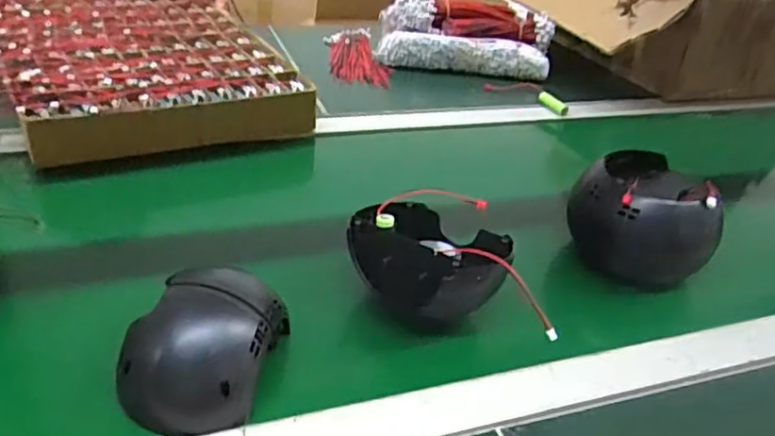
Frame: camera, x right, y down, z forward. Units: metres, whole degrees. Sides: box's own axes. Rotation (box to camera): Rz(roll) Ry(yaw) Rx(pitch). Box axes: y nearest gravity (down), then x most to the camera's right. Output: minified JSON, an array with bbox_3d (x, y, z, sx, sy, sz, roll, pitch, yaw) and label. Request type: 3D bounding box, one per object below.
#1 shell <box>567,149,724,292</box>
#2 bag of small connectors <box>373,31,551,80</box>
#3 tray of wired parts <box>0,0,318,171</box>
[{"bbox_3d":[0.238,0.006,0.583,0.129,0.098,0.112,27,38,27],"label":"shell"},{"bbox_3d":[0.116,-0.250,0.982,0.264,0.050,0.043,7,33,1],"label":"bag of small connectors"},{"bbox_3d":[-0.340,-0.200,0.812,0.352,0.059,0.434,-15,39,-30],"label":"tray of wired parts"}]

